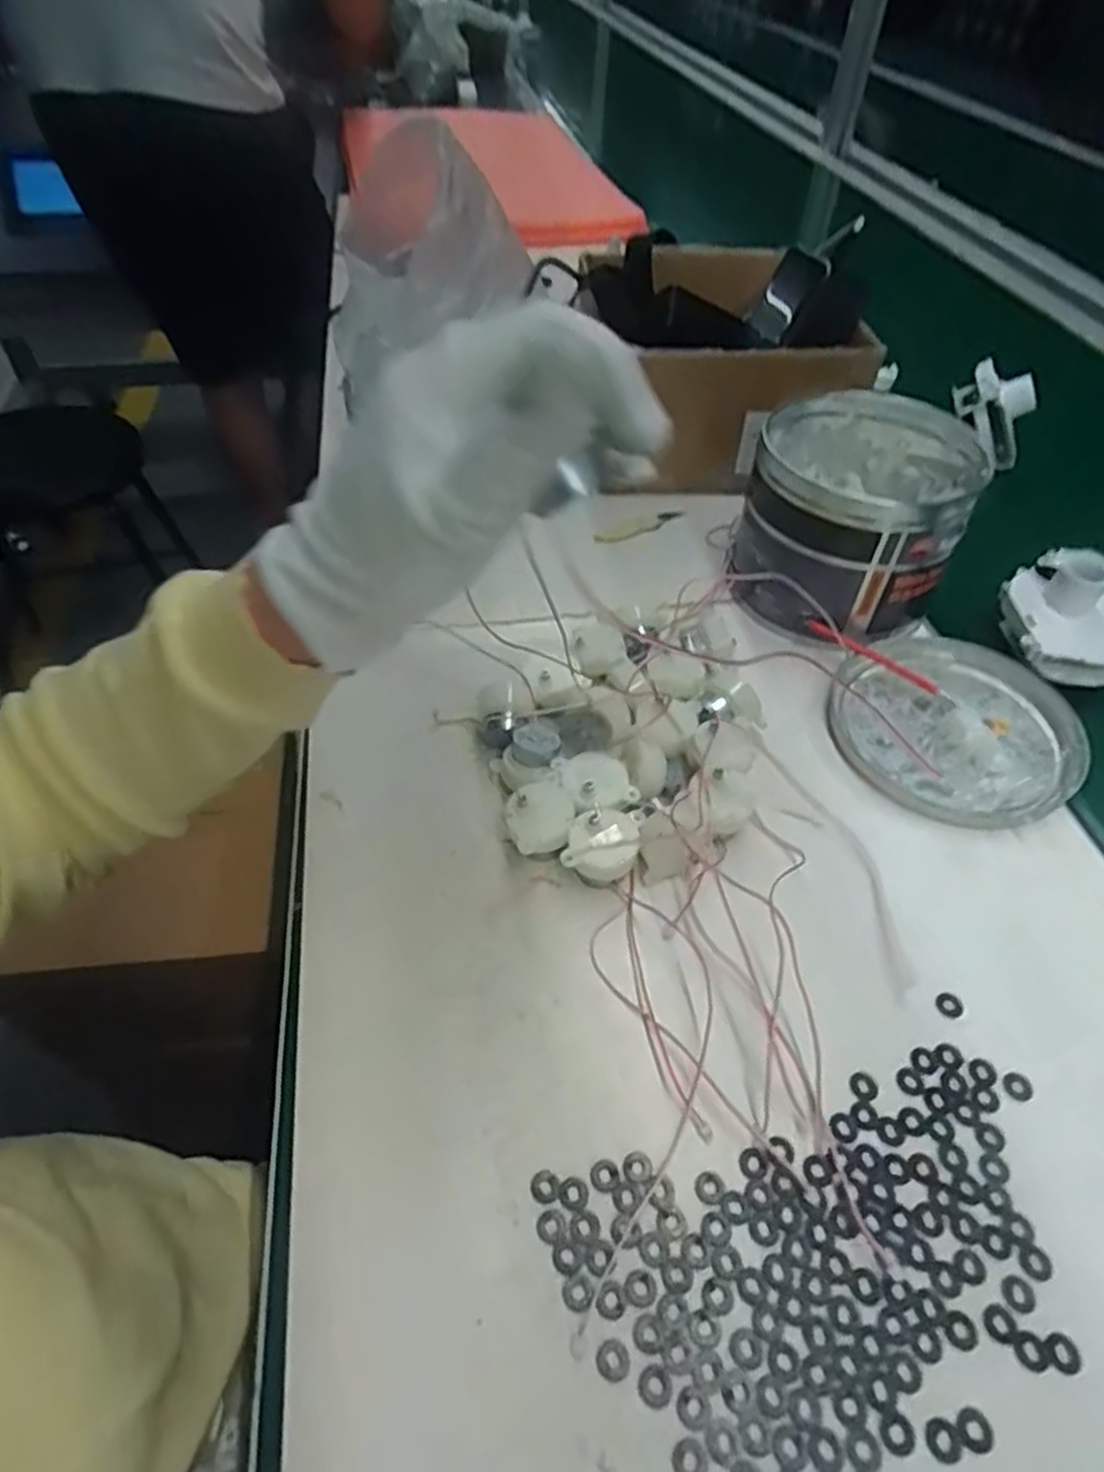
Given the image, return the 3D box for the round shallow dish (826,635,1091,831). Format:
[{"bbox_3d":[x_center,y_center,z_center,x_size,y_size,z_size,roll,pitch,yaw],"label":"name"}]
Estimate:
[{"bbox_3d":[0.224,-0.007,0.429,0.128,0.016,0.131,1,48,-1],"label":"round shallow dish"}]

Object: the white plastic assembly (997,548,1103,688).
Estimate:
[{"bbox_3d":[0.308,-0.074,0.464,0.069,0.043,0.091,-3,48,-4],"label":"white plastic assembly"}]

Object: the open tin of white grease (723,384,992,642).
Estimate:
[{"bbox_3d":[0.184,-0.136,0.478,0.119,0.106,0.140,19,51,15],"label":"open tin of white grease"}]

